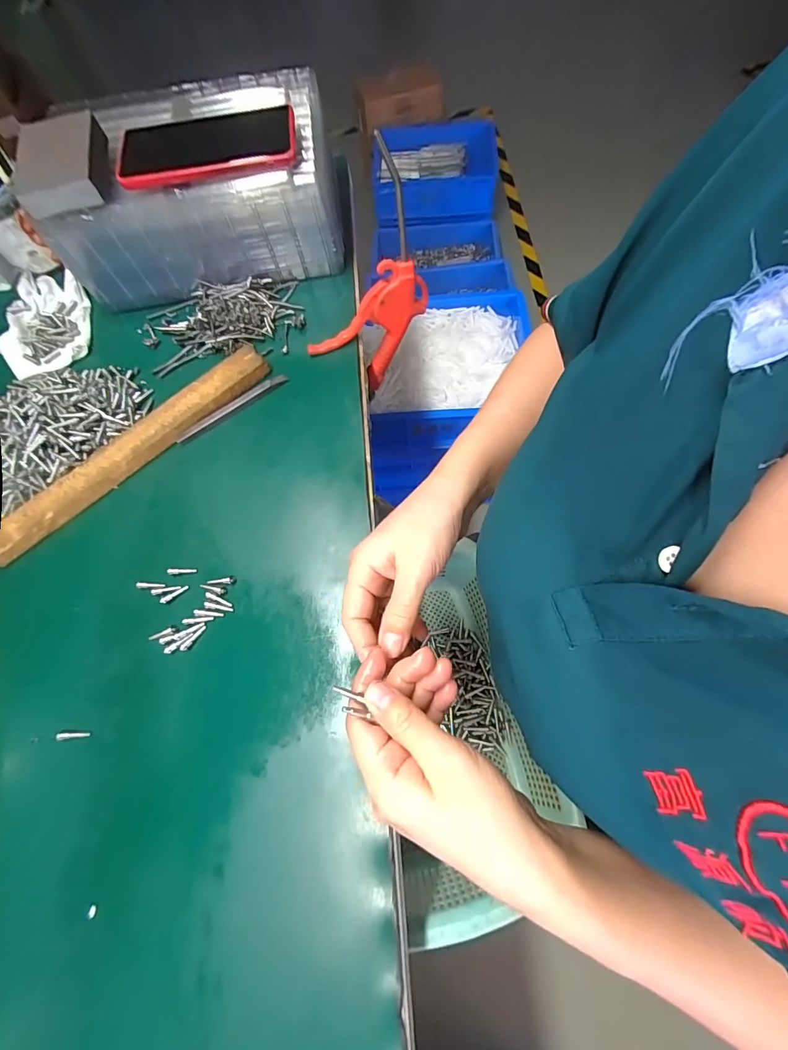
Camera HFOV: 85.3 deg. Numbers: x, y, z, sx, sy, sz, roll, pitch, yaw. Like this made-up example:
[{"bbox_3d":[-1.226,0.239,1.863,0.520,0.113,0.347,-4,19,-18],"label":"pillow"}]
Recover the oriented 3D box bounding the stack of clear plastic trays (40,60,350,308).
[{"bbox_3d":[-0.202,-0.350,0.454,0.275,0.117,0.160,-11,68,0],"label":"stack of clear plastic trays"}]

